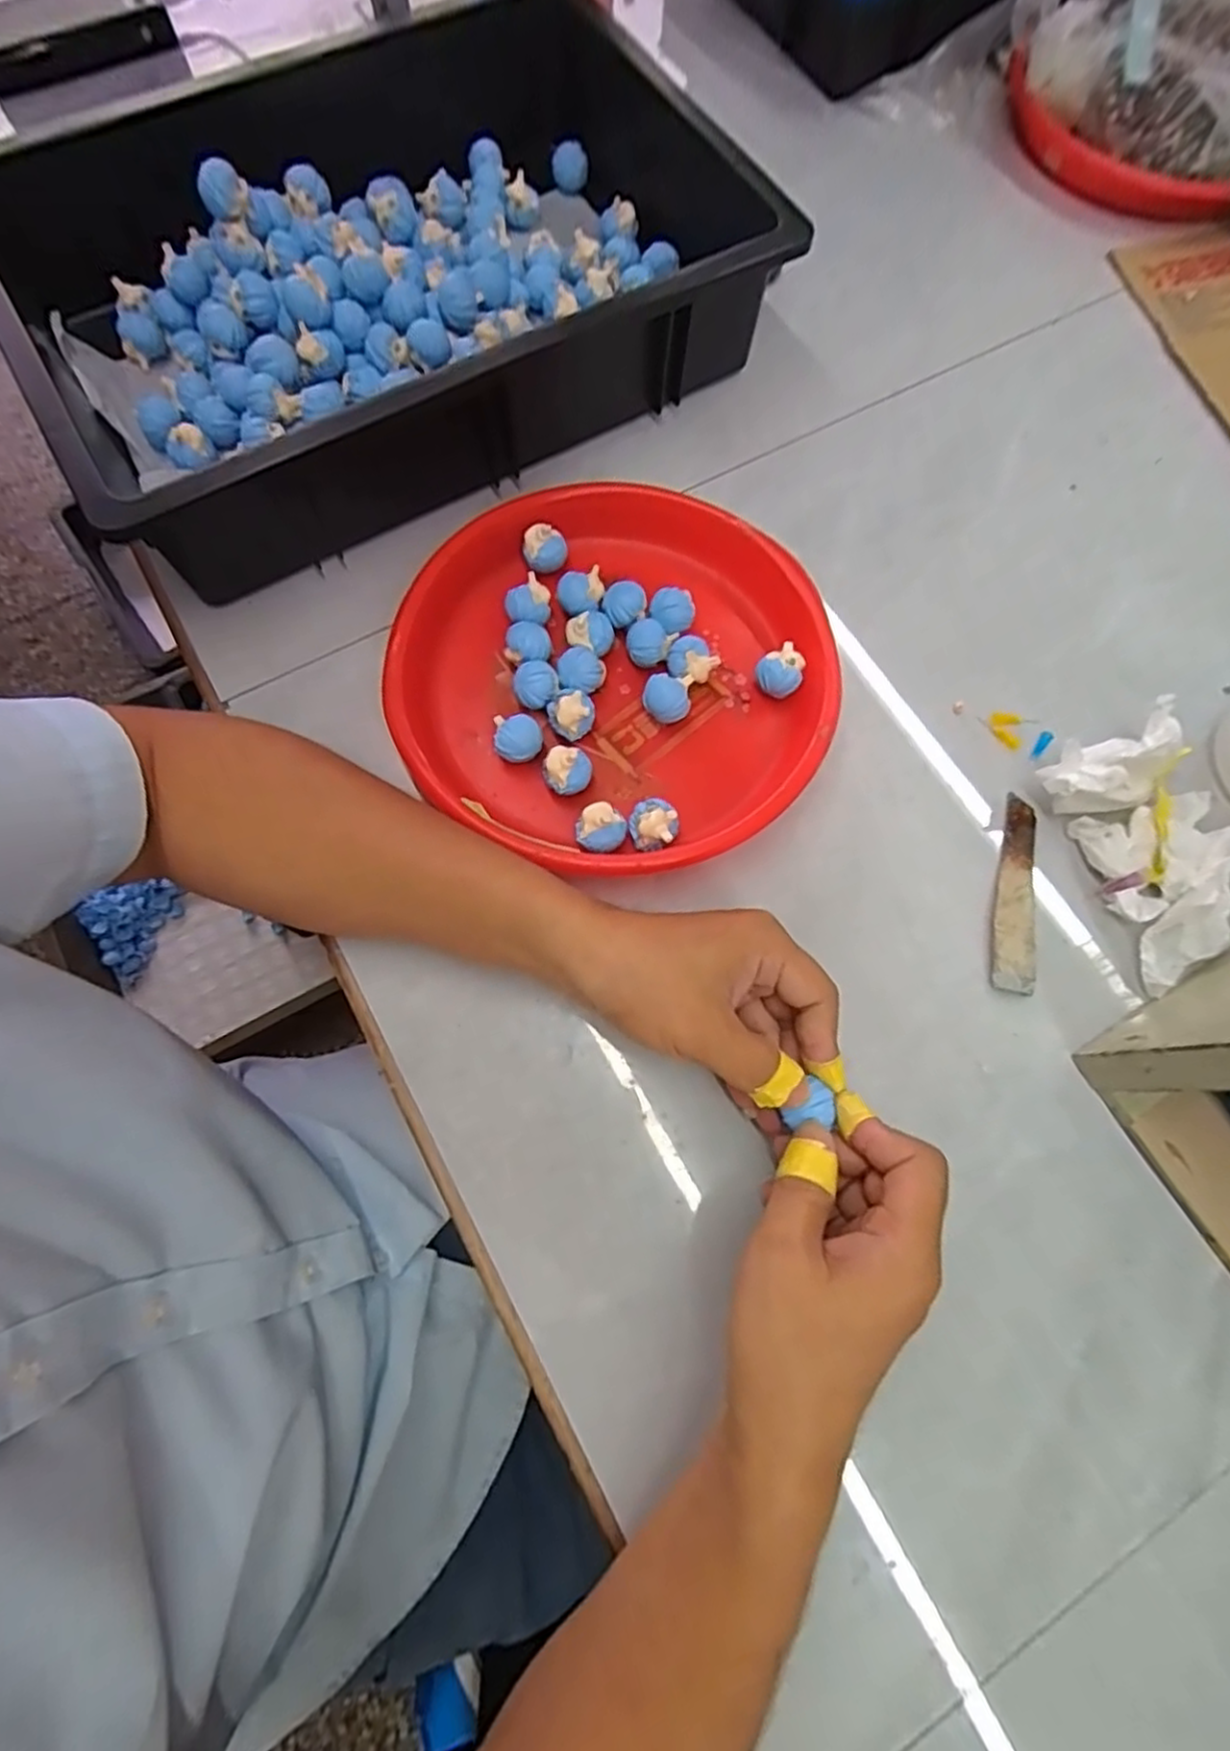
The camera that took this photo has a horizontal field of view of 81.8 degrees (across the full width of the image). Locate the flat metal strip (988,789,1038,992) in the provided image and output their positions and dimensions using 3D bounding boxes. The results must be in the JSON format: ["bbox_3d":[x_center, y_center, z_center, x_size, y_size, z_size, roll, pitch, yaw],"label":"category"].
[{"bbox_3d":[0.230,0.009,0.407,0.025,0.007,0.117,16,69,1],"label":"flat metal strip"}]

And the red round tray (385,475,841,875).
[{"bbox_3d":[0.001,-0.123,0.428,0.246,0.037,0.251,0,73,0],"label":"red round tray"}]

